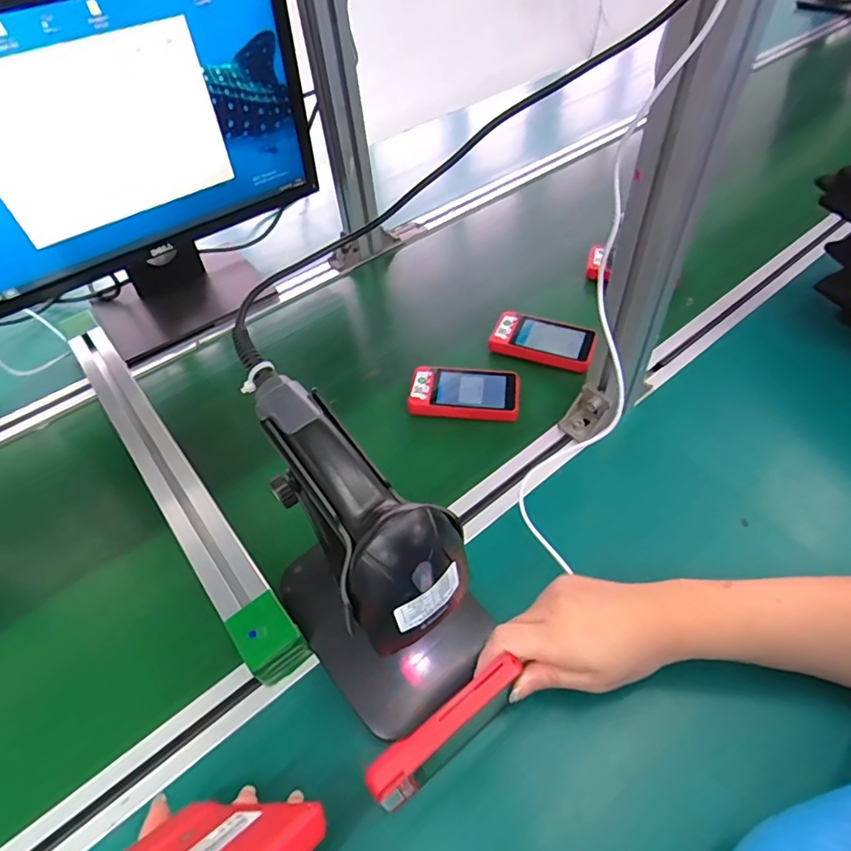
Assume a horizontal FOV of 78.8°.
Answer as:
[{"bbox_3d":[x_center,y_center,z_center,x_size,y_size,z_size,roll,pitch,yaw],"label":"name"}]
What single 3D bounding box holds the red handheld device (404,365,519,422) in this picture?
[{"bbox_3d":[0.045,-0.039,0.590,0.122,0.016,0.068,2,50,8],"label":"red handheld device"}]

